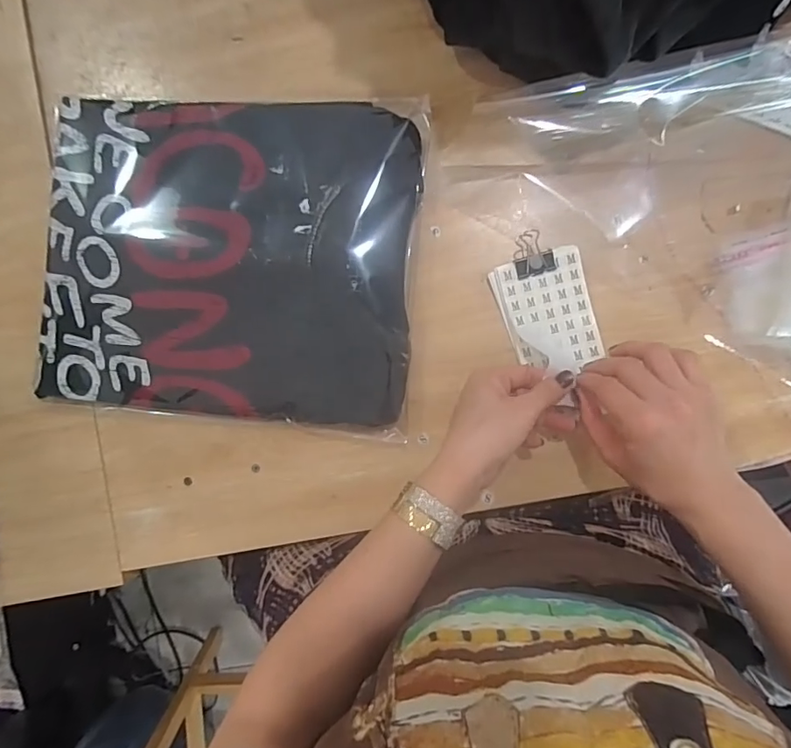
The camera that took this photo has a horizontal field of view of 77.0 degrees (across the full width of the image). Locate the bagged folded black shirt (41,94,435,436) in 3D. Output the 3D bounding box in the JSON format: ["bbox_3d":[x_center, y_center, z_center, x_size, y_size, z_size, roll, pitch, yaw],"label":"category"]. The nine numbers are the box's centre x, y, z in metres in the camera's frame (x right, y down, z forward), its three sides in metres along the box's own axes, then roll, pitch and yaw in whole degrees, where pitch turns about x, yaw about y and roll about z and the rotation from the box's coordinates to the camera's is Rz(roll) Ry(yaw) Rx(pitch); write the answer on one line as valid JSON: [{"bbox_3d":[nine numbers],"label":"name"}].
[{"bbox_3d":[-0.151,-0.104,0.448,0.335,0.028,0.286,4,90,5],"label":"bagged folded black shirt"}]

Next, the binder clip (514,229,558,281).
[{"bbox_3d":[0.118,-0.103,0.431,0.033,0.019,0.039,-12,88,5],"label":"binder clip"}]

